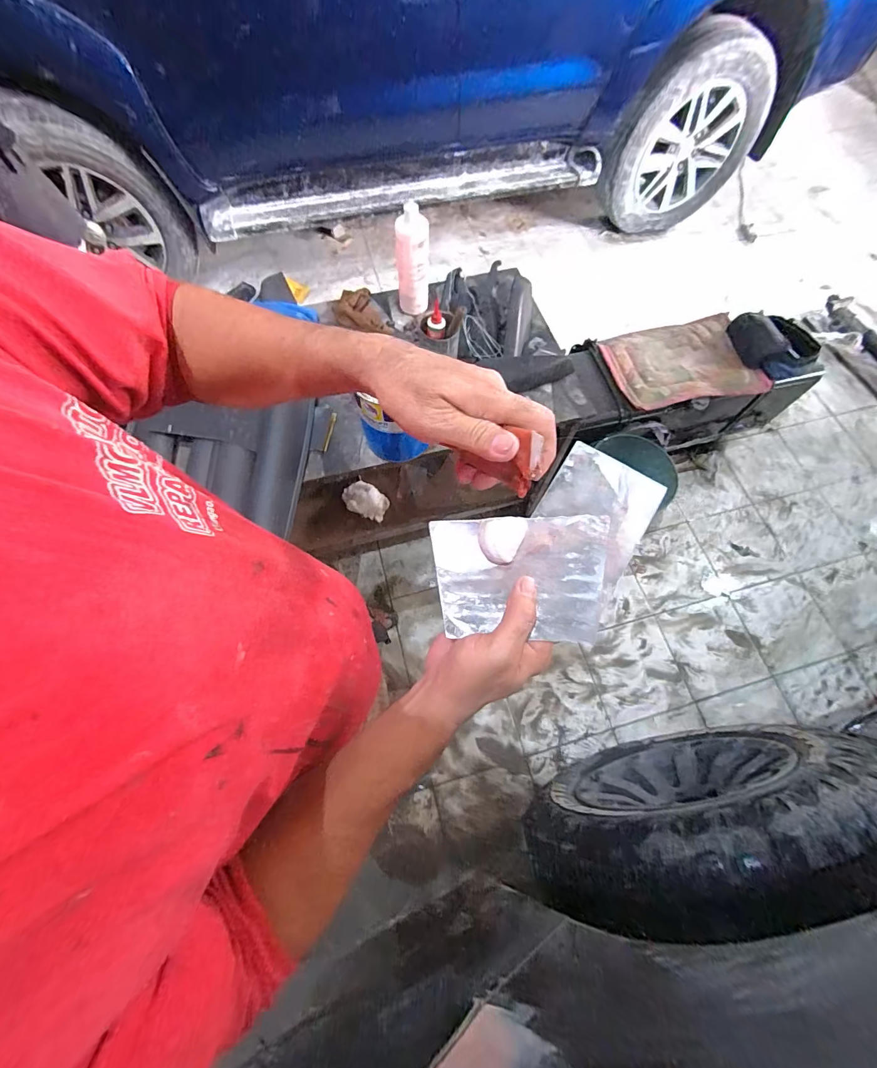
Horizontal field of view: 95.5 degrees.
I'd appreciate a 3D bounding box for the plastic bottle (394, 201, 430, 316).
[{"bbox_3d":[-0.068,-0.693,1.013,0.085,0.215,0.069,-1,67,-1],"label":"plastic bottle"}]

